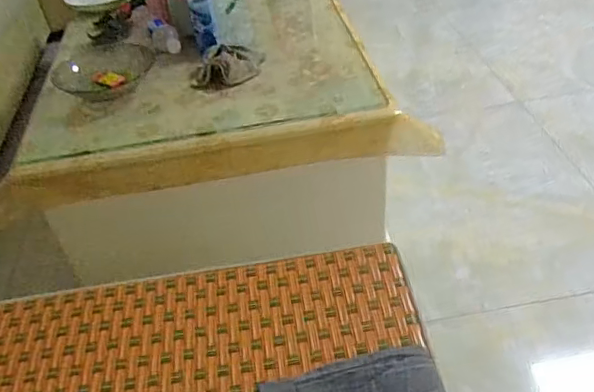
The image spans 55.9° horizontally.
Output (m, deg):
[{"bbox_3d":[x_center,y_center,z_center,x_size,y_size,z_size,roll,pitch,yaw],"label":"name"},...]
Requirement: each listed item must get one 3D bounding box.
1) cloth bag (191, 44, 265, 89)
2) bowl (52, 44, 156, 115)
[{"bbox_3d":[-0.148,-0.300,1.261,0.116,0.045,0.175,13,45,22],"label":"cloth bag"},{"bbox_3d":[-0.441,-0.290,1.276,0.158,0.064,0.195,28,52,34],"label":"bowl"}]

